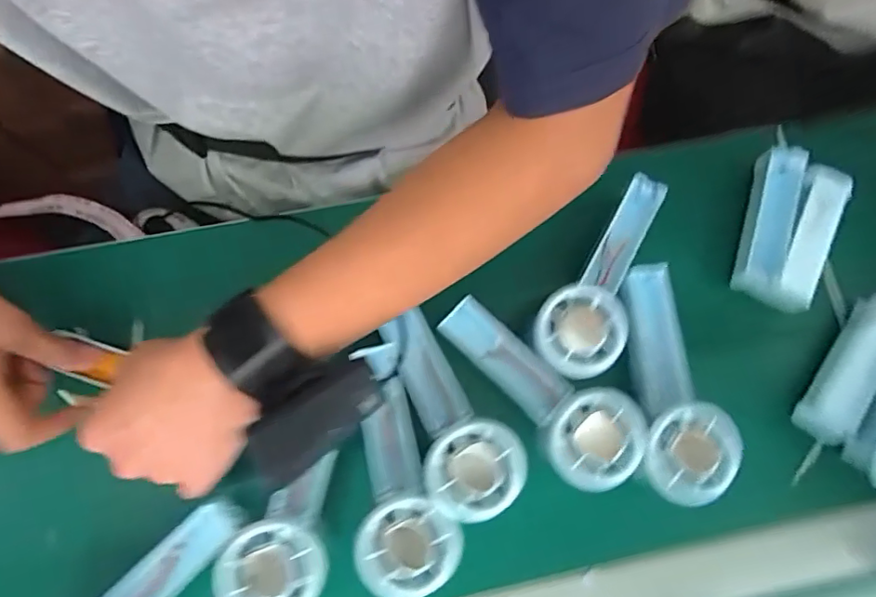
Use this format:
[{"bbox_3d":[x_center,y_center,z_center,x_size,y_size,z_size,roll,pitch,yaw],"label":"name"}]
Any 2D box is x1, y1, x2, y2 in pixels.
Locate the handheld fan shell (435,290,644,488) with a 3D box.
[{"bbox_3d":[0.066,0.060,0.362,0.151,0.030,0.058,41,81,21],"label":"handheld fan shell"}]

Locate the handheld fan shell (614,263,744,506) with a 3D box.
[{"bbox_3d":[0.155,0.051,0.364,0.055,0.037,0.157,-6,65,-2],"label":"handheld fan shell"}]

